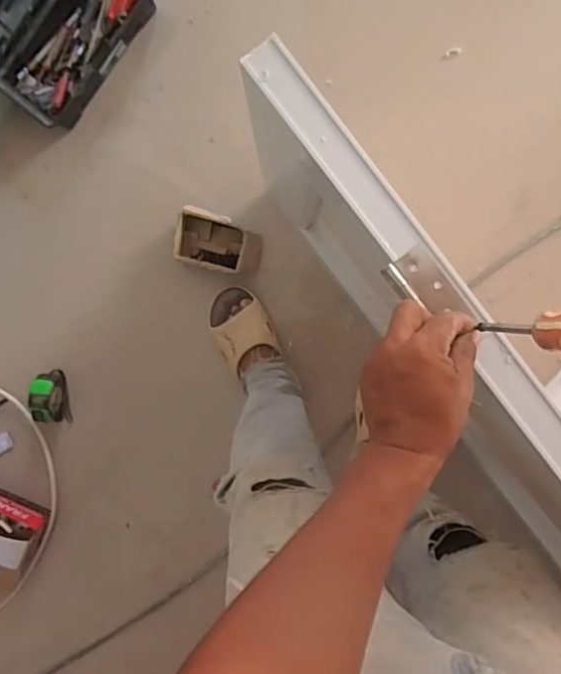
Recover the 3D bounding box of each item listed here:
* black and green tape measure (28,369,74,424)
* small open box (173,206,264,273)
[{"bbox_3d":[-0.438,0.118,1.085,0.057,0.073,0.103,5,98,3],"label":"black and green tape measure"},{"bbox_3d":[-0.111,-0.171,1.043,0.155,0.078,0.097,16,98,1],"label":"small open box"}]

